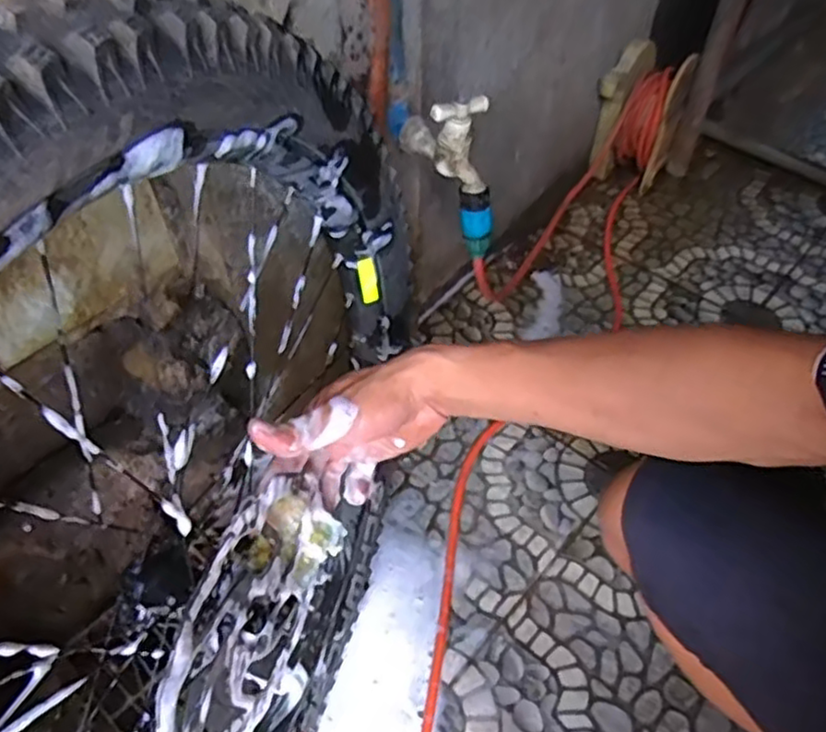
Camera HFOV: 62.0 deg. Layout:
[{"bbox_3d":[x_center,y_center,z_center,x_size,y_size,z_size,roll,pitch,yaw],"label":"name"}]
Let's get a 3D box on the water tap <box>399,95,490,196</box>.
[{"bbox_3d":[0.033,-0.233,0.694,0.107,0.078,0.046,28,55,20],"label":"water tap"}]

